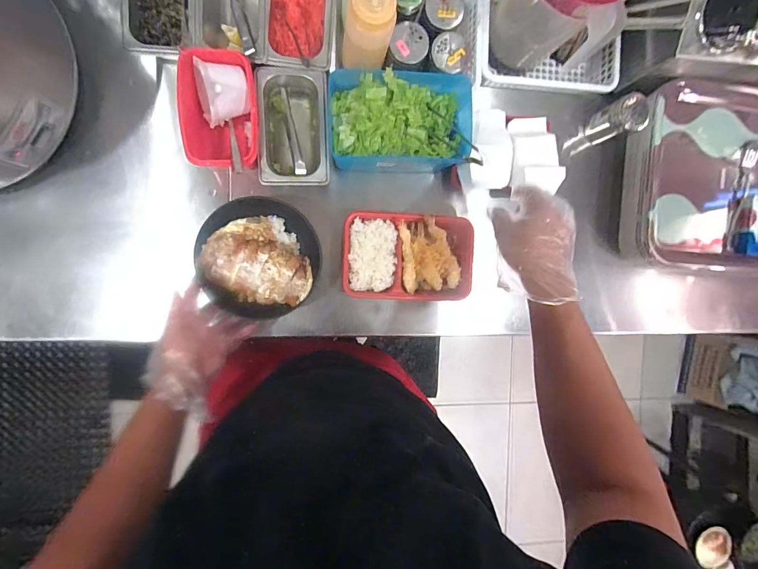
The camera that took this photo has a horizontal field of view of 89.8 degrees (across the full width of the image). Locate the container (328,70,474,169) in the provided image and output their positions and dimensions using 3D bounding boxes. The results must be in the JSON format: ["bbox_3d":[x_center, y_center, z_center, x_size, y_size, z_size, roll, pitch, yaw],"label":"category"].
[{"bbox_3d":[0.034,-0.251,0.585,0.223,0.075,0.143,-3,92,-8],"label":"container"}]

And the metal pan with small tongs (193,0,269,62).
[{"bbox_3d":[-0.218,-0.412,0.573,0.104,0.081,0.169,4,91,-8],"label":"metal pan with small tongs"}]

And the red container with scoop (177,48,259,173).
[{"bbox_3d":[-0.235,-0.247,0.577,0.105,0.107,0.165,-5,93,-8],"label":"red container with scoop"}]

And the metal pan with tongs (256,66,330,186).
[{"bbox_3d":[-0.132,-0.240,0.592,0.103,0.053,0.178,-1,92,-8],"label":"metal pan with tongs"}]

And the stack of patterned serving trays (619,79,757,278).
[{"bbox_3d":[0.677,-0.181,0.712,0.486,0.099,0.326,1,92,-8],"label":"stack of patterned serving trays"}]

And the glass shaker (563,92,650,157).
[{"bbox_3d":[0.422,-0.296,0.721,0.066,0.164,0.062,0,92,-8],"label":"glass shaker"}]

